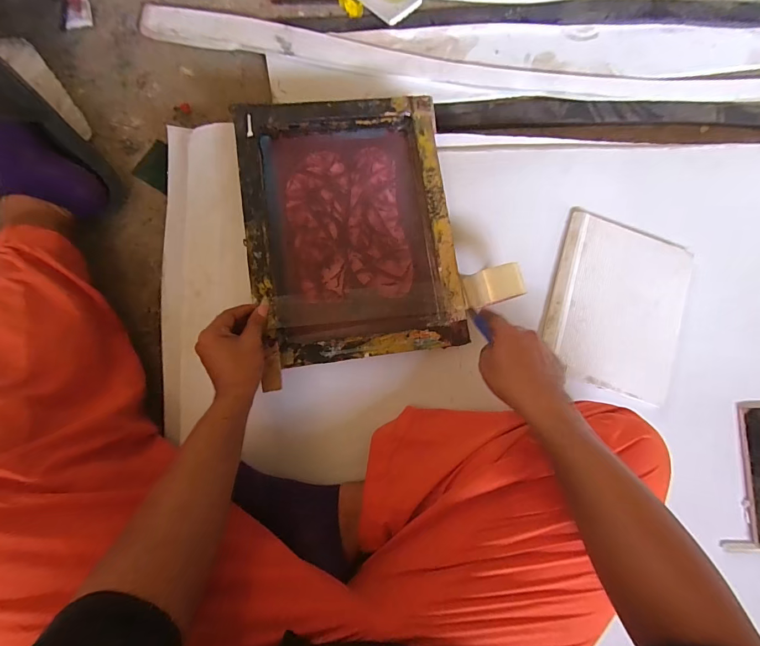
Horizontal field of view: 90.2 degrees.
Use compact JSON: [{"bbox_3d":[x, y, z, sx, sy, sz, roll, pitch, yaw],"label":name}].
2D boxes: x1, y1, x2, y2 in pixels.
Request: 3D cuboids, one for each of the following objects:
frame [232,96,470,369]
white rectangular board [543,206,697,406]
[{"bbox_3d":[-0.045,-0.145,0.587,0.303,0.044,0.392,-6,84,-8],"label":"frame"},{"bbox_3d":[0.411,-0.030,0.652,0.230,0.028,0.286,19,81,-5],"label":"white rectangular board"}]

